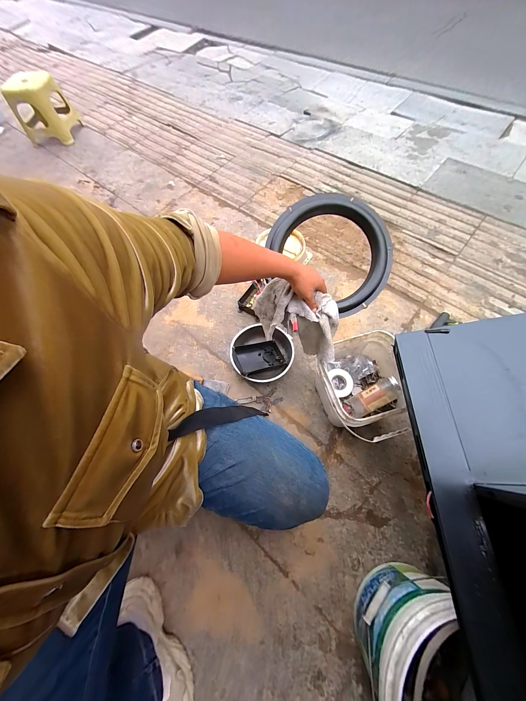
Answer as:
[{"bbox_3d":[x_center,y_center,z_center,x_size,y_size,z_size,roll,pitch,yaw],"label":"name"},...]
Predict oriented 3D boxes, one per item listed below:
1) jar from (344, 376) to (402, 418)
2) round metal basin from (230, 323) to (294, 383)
[{"bbox_3d":[0.273,0.121,0.618,0.142,0.049,0.055,-37,58,20],"label":"jar"},{"bbox_3d":[-0.001,0.019,0.779,0.184,0.084,0.181,-2,66,4],"label":"round metal basin"}]

